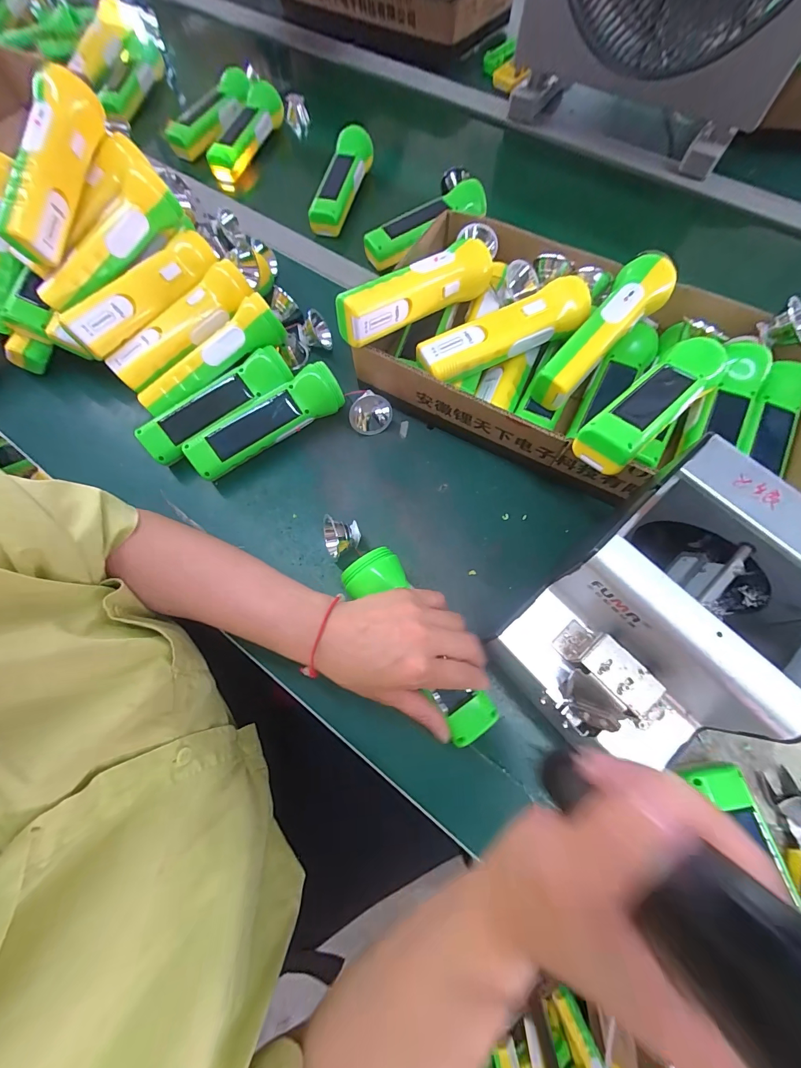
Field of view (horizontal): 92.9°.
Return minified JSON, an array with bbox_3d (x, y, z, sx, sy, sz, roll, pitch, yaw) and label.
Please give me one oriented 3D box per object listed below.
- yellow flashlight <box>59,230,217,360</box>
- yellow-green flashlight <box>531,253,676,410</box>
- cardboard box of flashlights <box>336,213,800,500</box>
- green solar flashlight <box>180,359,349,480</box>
[{"bbox_3d":[-0.261,-0.247,0.391,0.044,0.034,0.164,47,70,-25],"label":"yellow flashlight"},{"bbox_3d":[0.189,-0.190,0.358,0.048,0.056,0.166,40,76,15],"label":"yellow-green flashlight"},{"bbox_3d":[0.176,-0.160,0.366,0.398,0.111,0.232,27,73,11],"label":"cardboard box of flashlights"},{"bbox_3d":[-0.138,-0.114,0.394,0.165,0.045,0.043,-33,72,-10],"label":"green solar flashlight"}]

